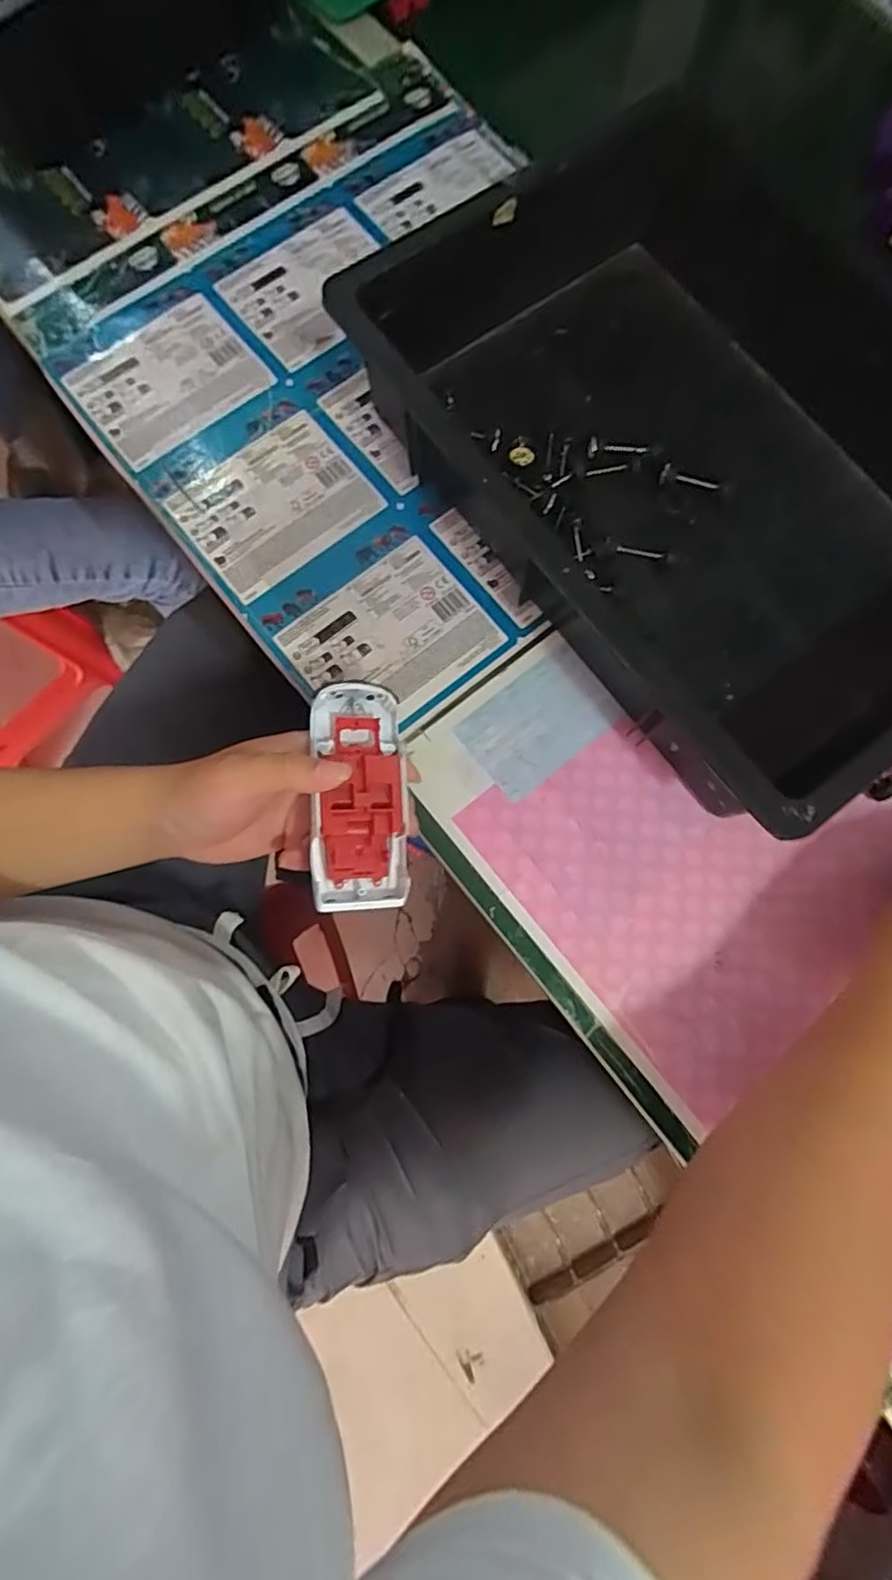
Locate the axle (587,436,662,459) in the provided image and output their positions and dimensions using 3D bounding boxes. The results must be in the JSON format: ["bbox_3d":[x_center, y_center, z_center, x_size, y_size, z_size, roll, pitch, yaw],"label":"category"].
[{"bbox_3d":[0.134,-0.259,0.457,0.055,0.009,0.017,-2,79,-1],"label":"axle"}]

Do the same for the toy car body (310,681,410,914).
[{"bbox_3d":[-0.050,0.003,0.351,0.051,0.033,0.129,-2,84,0],"label":"toy car body"}]

